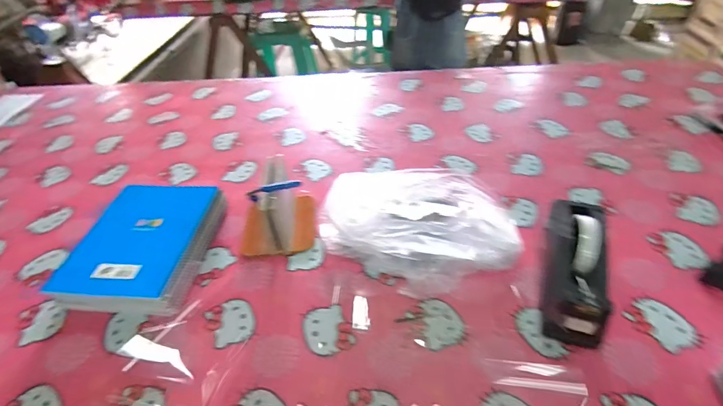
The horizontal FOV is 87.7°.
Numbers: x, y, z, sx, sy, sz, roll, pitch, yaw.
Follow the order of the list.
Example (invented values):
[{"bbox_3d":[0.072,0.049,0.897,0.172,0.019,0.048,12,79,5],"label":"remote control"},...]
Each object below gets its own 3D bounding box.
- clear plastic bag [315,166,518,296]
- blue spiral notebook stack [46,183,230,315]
[{"bbox_3d":[0.094,0.019,0.661,0.347,0.112,0.247,9,46,14],"label":"clear plastic bag"},{"bbox_3d":[-0.388,0.076,0.686,0.209,0.067,0.248,2,45,7],"label":"blue spiral notebook stack"}]

